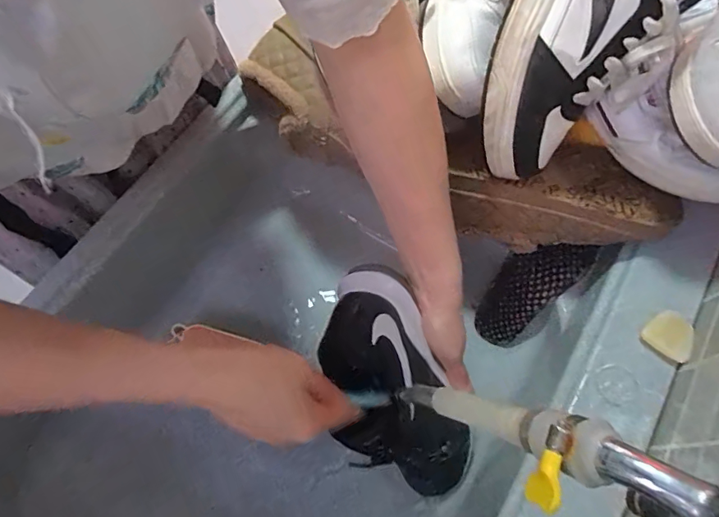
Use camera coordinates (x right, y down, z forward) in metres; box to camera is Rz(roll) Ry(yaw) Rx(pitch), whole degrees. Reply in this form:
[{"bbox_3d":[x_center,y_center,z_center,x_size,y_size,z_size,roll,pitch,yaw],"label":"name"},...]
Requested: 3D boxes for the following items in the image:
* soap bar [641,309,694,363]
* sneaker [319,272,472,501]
[{"bbox_3d":[0.286,0.069,0.434,0.044,0.011,0.039,-41,71,-14],"label":"soap bar"},{"bbox_3d":[0.038,0.145,0.466,0.106,0.080,0.266,-23,111,-7],"label":"sneaker"}]

